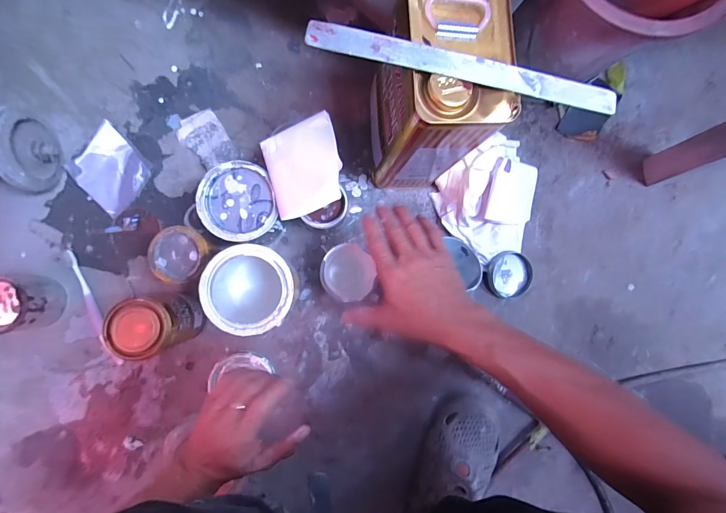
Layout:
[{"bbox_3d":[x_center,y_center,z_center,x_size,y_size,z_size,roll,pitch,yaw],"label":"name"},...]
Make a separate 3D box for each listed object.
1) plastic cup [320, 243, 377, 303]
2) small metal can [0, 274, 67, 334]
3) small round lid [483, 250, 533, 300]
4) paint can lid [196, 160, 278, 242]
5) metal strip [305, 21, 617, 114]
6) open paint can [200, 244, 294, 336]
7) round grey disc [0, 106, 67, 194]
[{"bbox_3d":[-0.025,0.025,0.501,0.070,0.108,0.070,0,86,-7],"label":"plastic cup"},{"bbox_3d":[-0.459,0.063,0.461,0.068,0.071,0.070,0,86,-7],"label":"small metal can"},{"bbox_3d":[0.242,0.031,0.577,0.085,0.021,0.076,-7,87,-7],"label":"small round lid"},{"bbox_3d":[-0.157,-0.069,0.431,0.090,0.012,0.098,0,86,-7],"label":"paint can lid"},{"bbox_3d":[0.101,-0.179,0.328,0.302,0.006,0.026,9,82,-8],"label":"metal strip"},{"bbox_3d":[-0.152,0.045,0.474,0.115,0.132,0.110,0,86,-7],"label":"open paint can"},{"bbox_3d":[-0.441,-0.136,0.458,0.033,0.104,0.097,11,85,-6],"label":"round grey disc"}]

